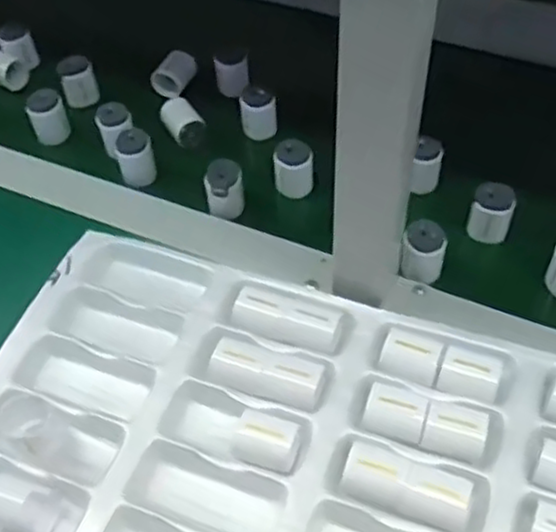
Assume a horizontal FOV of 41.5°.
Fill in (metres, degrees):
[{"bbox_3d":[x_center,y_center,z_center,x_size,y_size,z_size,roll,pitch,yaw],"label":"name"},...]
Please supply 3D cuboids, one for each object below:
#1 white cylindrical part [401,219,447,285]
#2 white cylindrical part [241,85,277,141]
[{"bbox_3d":[0.107,-0.010,0.542,0.030,0.041,0.029,-2,55,2],"label":"white cylindrical part"},{"bbox_3d":[-0.017,-0.133,0.652,0.030,0.052,0.024,-5,55,0],"label":"white cylindrical part"}]

